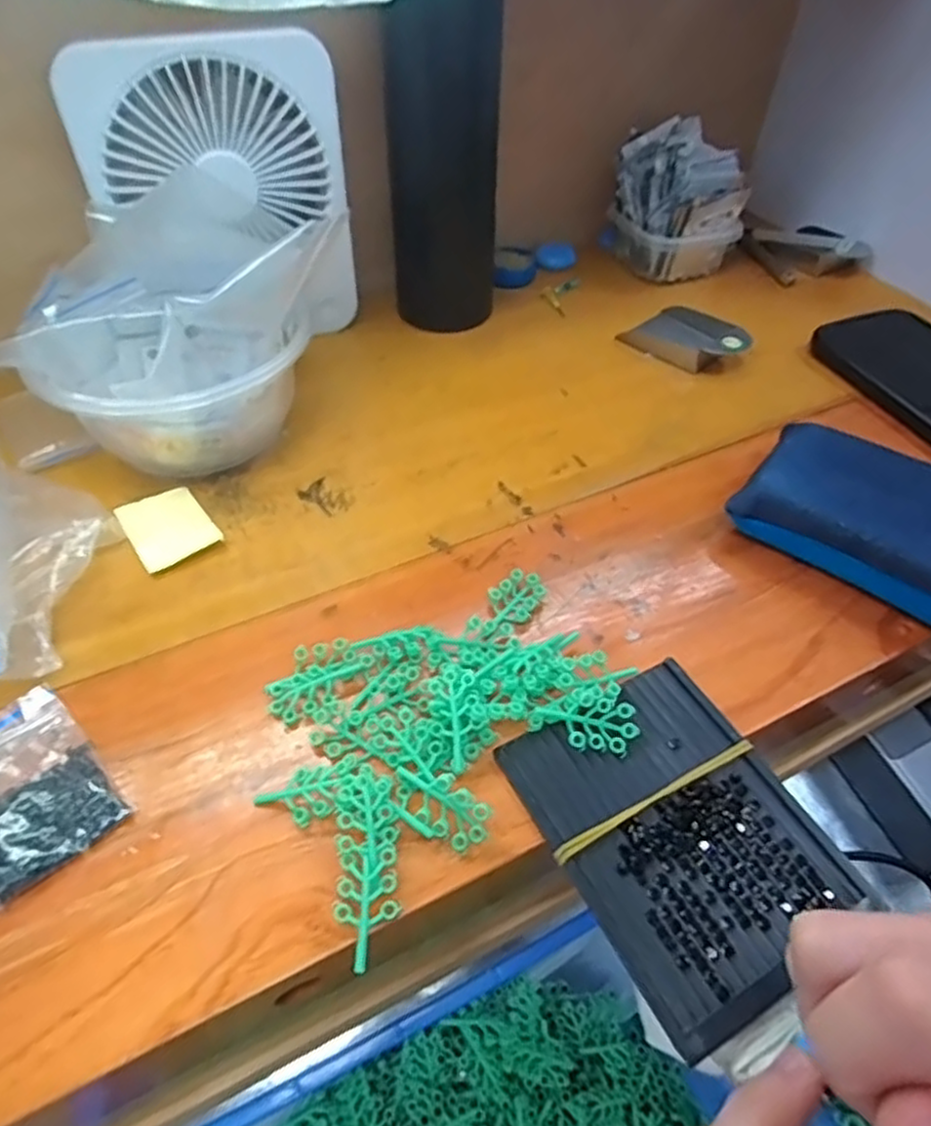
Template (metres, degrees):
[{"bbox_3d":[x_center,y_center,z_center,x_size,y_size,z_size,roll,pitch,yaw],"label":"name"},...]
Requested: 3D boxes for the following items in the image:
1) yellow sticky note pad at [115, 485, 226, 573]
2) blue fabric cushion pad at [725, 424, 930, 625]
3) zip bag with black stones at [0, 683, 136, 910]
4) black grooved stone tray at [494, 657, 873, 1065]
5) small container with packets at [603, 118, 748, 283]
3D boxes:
[{"bbox_3d":[-0.143,-0.019,0.339,0.036,0.004,0.048,-29,56,-25],"label":"yellow sticky note pad"},{"bbox_3d":[0.187,-0.018,0.323,0.109,0.034,0.068,33,56,24],"label":"blue fabric cushion pad"},{"bbox_3d":[-0.156,0.078,0.248,0.071,0.004,0.049,36,57,25],"label":"zip bag with black stones"},{"bbox_3d":[0.072,0.090,0.242,0.082,0.008,0.105,-22,53,-20],"label":"black grooved stone tray"},{"bbox_3d":[0.147,-0.249,0.493,0.072,0.082,0.068,-22,53,-20],"label":"small container with packets"}]

